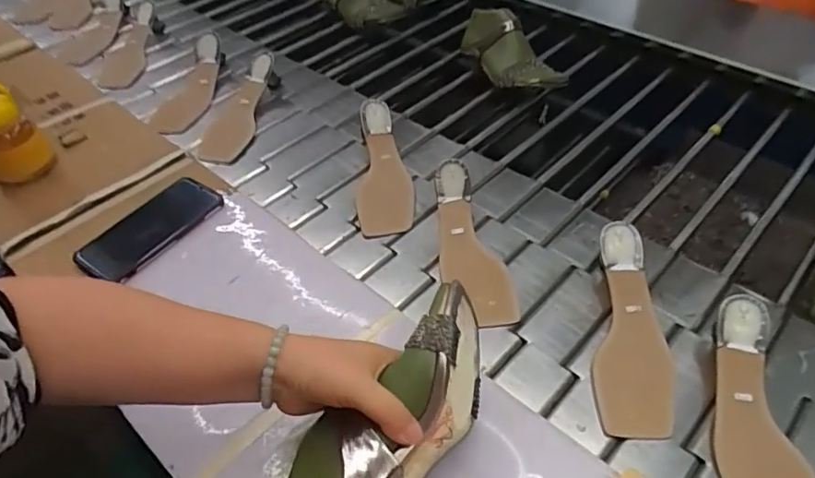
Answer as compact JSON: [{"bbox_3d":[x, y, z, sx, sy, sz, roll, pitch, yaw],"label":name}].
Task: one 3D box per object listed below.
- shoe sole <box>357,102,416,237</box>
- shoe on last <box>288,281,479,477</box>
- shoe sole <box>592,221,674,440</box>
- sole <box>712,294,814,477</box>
[{"bbox_3d":[-0.033,-0.096,0.755,0.072,0.033,0.225,-5,60,-3],"label":"shoe sole"},{"bbox_3d":[-0.013,0.138,0.424,0.092,0.063,0.227,29,70,26],"label":"shoe on last"},{"bbox_3d":[0.229,0.090,0.574,0.072,0.028,0.223,4,62,6],"label":"shoe sole"},{"bbox_3d":[0.315,0.164,0.504,0.069,0.029,0.222,1,63,3],"label":"sole"}]

